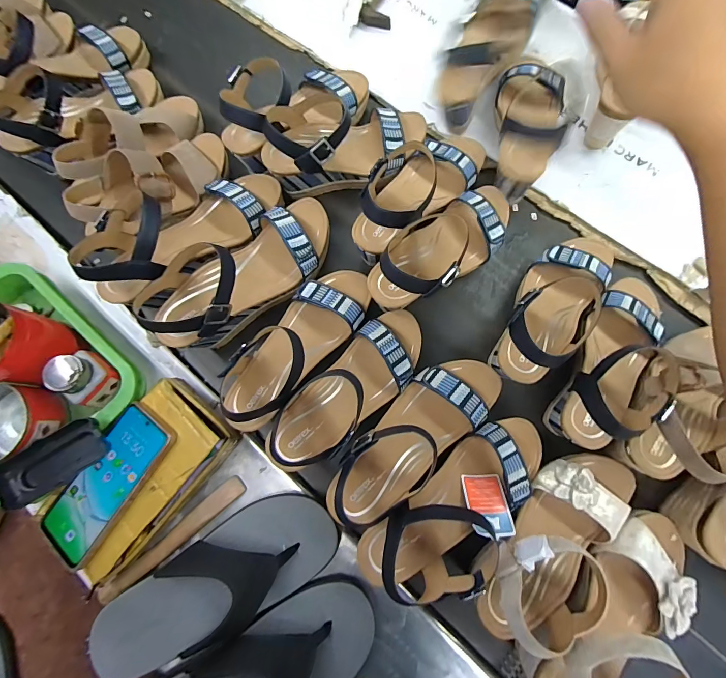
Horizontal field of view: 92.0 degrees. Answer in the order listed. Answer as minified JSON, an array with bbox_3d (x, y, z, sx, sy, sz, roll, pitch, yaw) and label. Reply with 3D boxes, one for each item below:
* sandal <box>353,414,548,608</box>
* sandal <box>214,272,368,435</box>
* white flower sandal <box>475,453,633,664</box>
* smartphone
[{"bbox_3d":[0.114,0.182,0.381,0.238,0.061,0.097,-31,77,-25],"label":"sandal"},{"bbox_3d":[-0.075,-0.006,0.424,0.089,0.094,0.236,36,62,9],"label":"sandal"},{"bbox_3d":[0.214,0.212,0.374,0.230,0.078,0.094,-36,77,-30],"label":"white flower sandal"},{"bbox_3d":[-0.281,0.156,0.385,0.073,0.015,0.163,33,80,9],"label":"smartphone"}]

